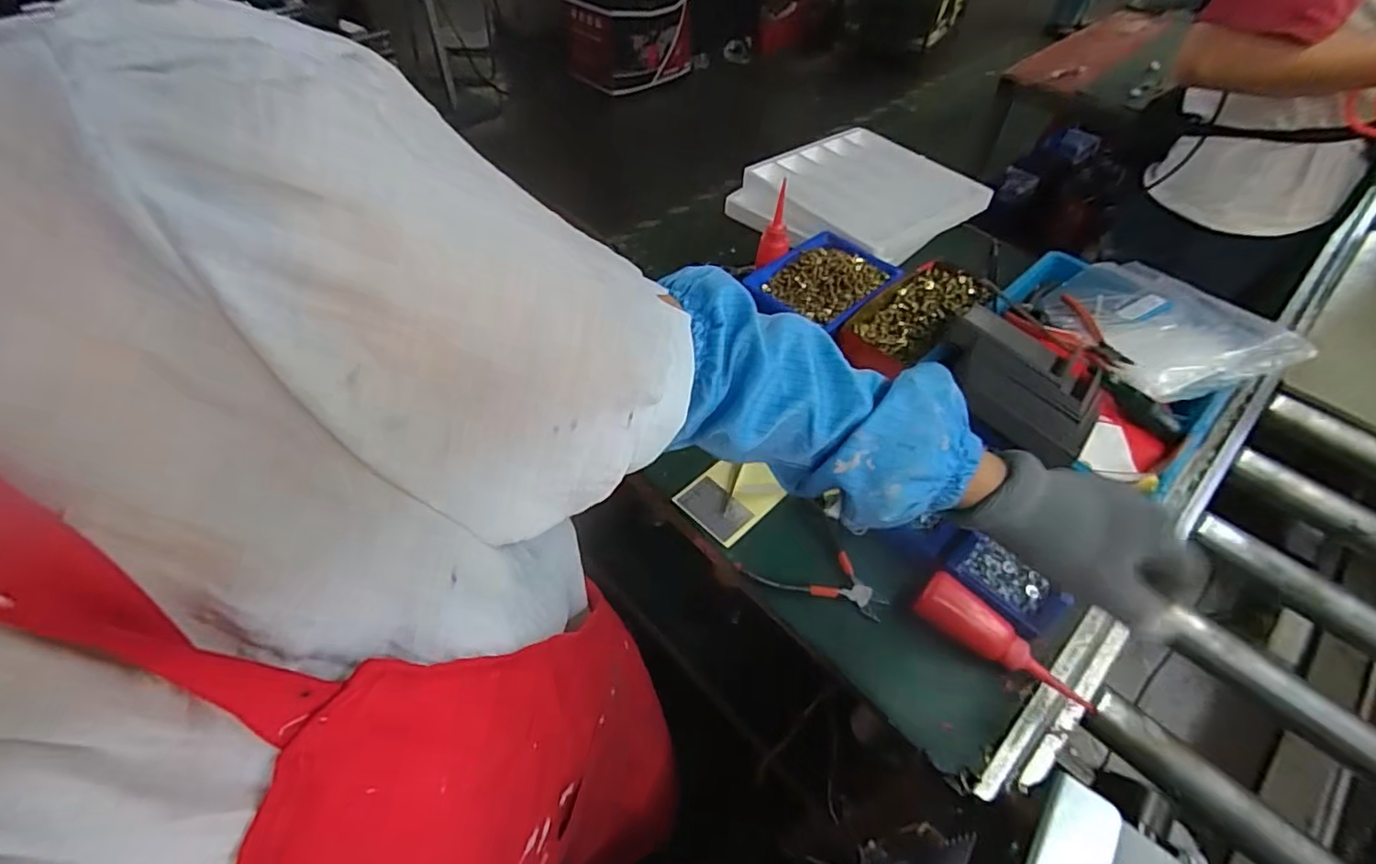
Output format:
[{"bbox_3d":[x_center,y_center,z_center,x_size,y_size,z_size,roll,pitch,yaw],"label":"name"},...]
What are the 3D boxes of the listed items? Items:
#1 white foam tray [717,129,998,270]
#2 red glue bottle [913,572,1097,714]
[{"bbox_3d":[0.299,-0.414,1.033,0.373,0.050,0.331,-33,59,-25],"label":"white foam tray"},{"bbox_3d":[0.294,0.196,0.555,0.169,0.038,0.040,33,57,22],"label":"red glue bottle"}]

